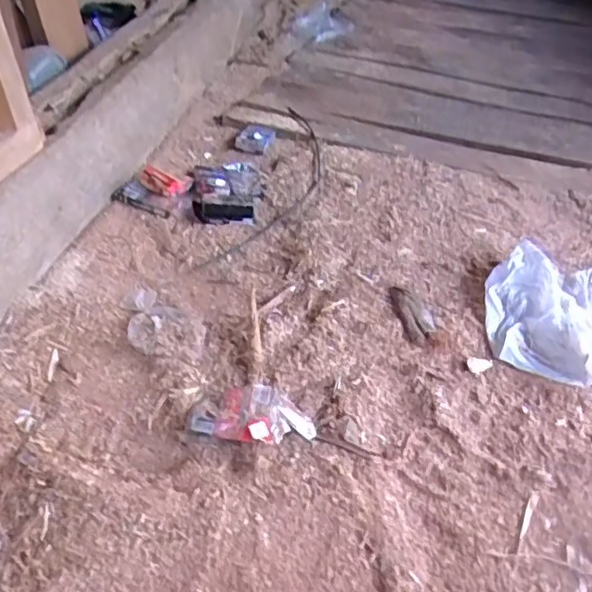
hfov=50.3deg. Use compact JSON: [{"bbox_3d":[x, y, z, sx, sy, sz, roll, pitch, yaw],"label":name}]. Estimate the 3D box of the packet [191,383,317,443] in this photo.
[{"bbox_3d":[-0.044,0.135,0.720,0.131,0.028,0.077,13,40,9],"label":"packet"}]

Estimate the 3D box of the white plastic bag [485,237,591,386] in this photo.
[{"bbox_3d":[0.374,0.009,0.897,0.198,0.050,0.276,23,43,20],"label":"white plastic bag"}]

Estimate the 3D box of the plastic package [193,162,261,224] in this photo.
[{"bbox_3d":[-0.123,-0.197,1.145,0.116,0.032,0.199,0,40,-6],"label":"plastic package"}]

